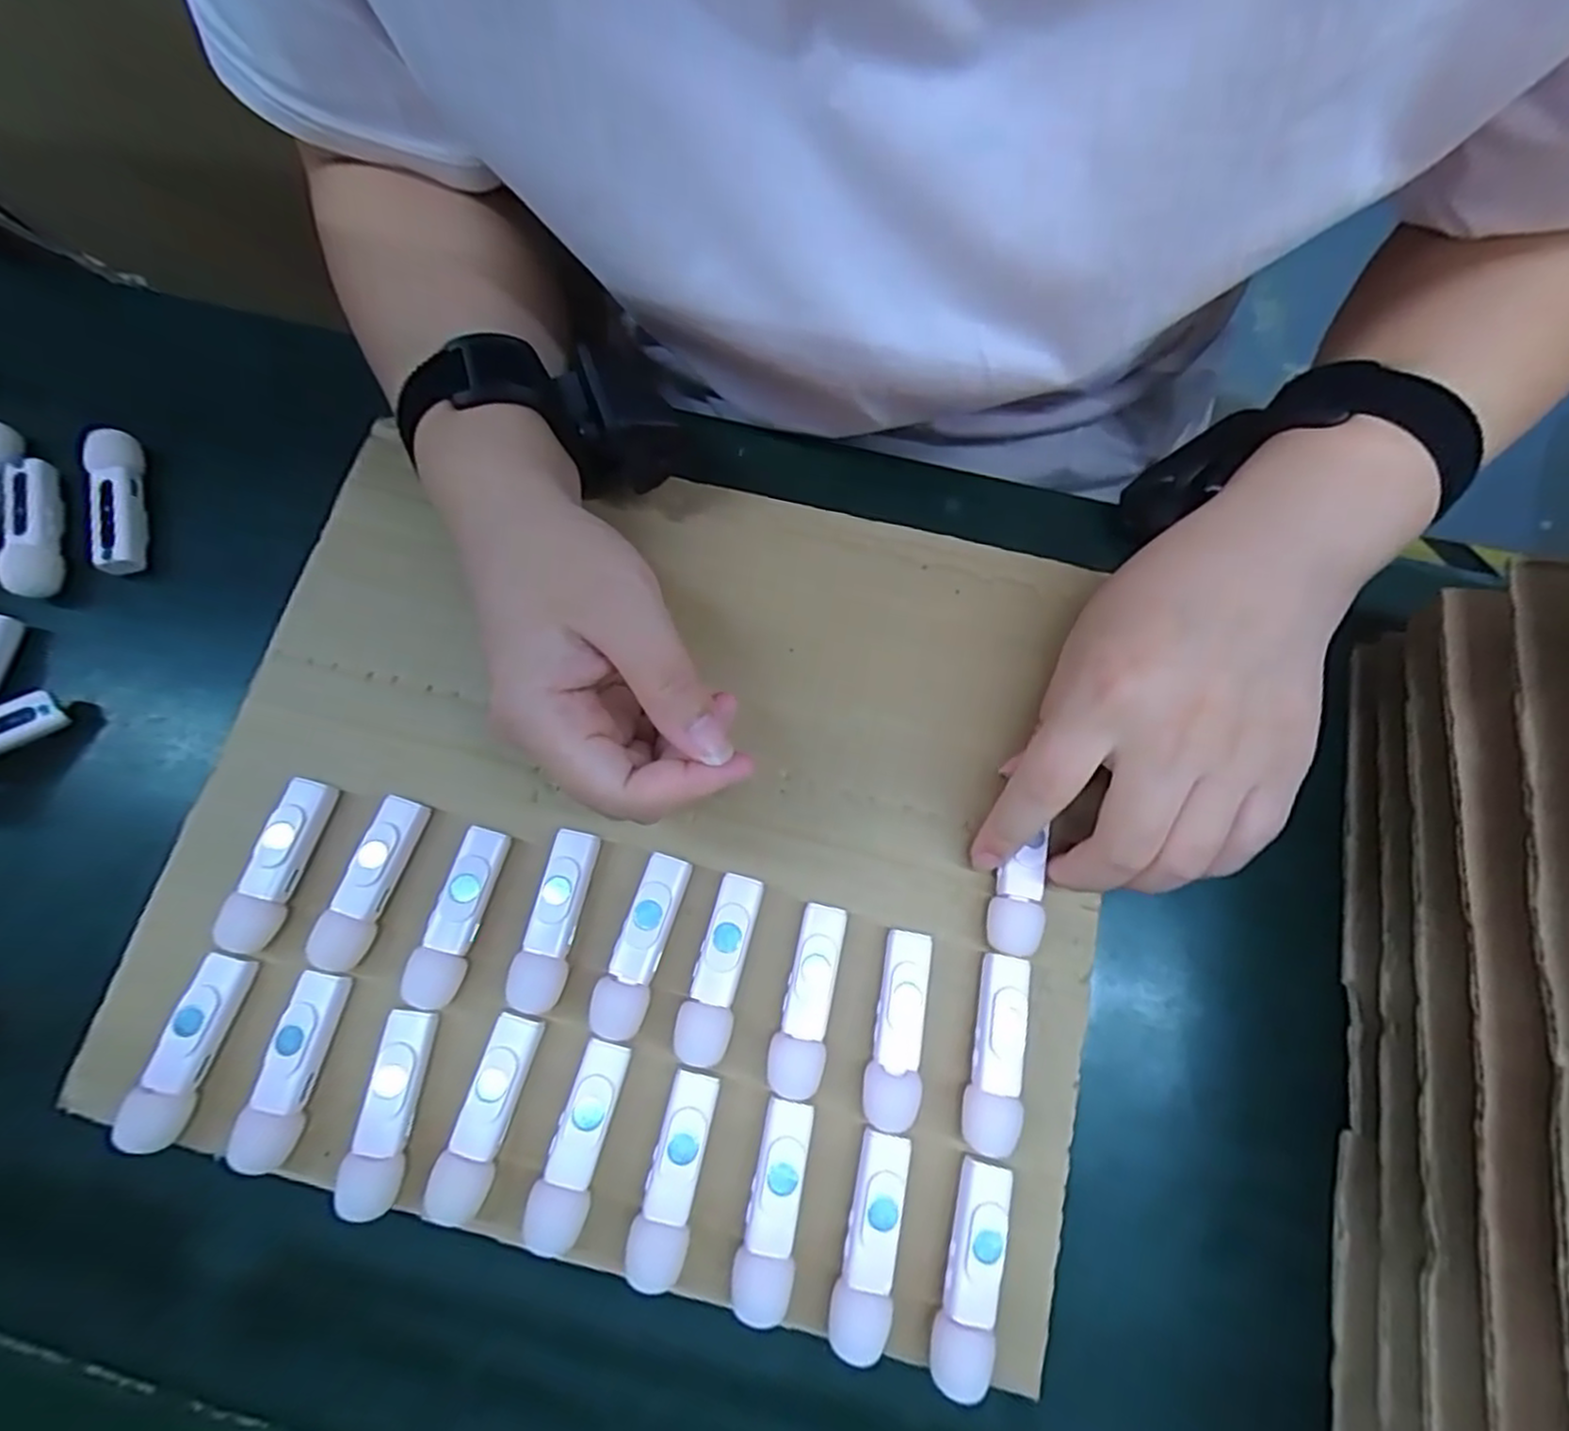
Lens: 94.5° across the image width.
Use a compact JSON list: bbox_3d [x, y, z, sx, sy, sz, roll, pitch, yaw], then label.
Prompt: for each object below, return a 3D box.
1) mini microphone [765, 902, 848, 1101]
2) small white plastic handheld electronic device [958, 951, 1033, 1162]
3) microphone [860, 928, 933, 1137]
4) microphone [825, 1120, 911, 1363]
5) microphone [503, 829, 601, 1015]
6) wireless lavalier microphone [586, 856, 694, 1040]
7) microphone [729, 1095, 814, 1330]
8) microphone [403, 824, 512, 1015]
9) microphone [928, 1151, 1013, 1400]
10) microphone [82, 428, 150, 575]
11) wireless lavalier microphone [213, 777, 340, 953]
[{"bbox_3d":[0.009,0.102,0.261,0.018,0.013,0.064,13,76,4],"label":"mini microphone"},{"bbox_3d":[0.075,0.118,0.257,0.018,0.016,0.063,13,76,3],"label":"small white plastic handheld electronic device"},{"bbox_3d":[0.040,0.111,0.259,0.018,0.014,0.065,12,76,3],"label":"microphone"},{"bbox_3d":[0.029,0.173,0.240,0.017,0.014,0.063,13,76,4],"label":"microphone"},{"bbox_3d":[-0.084,0.076,0.269,0.018,0.015,0.064,11,76,3],"label":"microphone"},{"bbox_3d":[-0.053,0.083,0.264,0.018,0.013,0.065,15,76,4],"label":"wireless lavalier microphone"},{"bbox_3d":[-0.003,0.163,0.241,0.018,0.011,0.063,13,76,3],"label":"microphone"},{"bbox_3d":[-0.120,0.074,0.269,0.016,0.016,0.064,16,76,4],"label":"microphone"},{"bbox_3d":[0.061,0.182,0.237,0.017,0.016,0.064,16,76,4],"label":"microphone"},{"bbox_3d":[-0.288,-0.091,0.313,0.015,0.025,0.060,-6,75,-2],"label":"microphone"},{"bbox_3d":[-0.189,0.056,0.274,0.014,0.020,0.063,15,76,4],"label":"wireless lavalier microphone"}]

